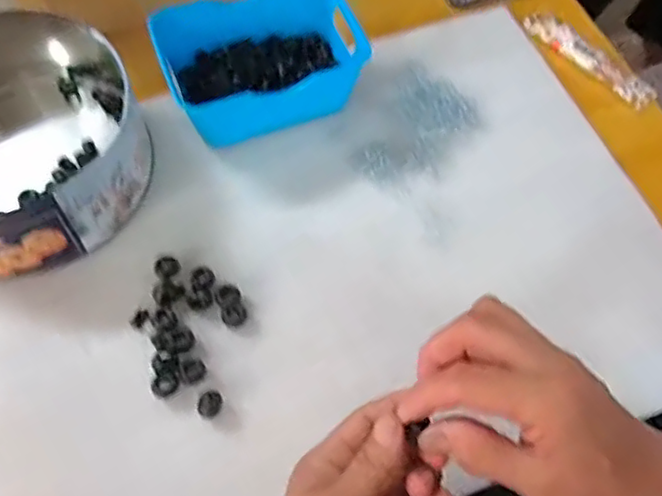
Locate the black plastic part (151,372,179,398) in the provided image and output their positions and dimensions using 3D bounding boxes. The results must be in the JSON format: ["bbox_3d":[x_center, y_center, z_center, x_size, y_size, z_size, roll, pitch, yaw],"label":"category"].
[{"bbox_3d":[-0.108,0.089,0.418,0.016,0.004,0.015,0,62,0],"label":"black plastic part"}]

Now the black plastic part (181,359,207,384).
[{"bbox_3d":[-0.091,0.082,0.426,0.016,0.004,0.015,0,62,0],"label":"black plastic part"}]

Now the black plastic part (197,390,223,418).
[{"bbox_3d":[-0.078,0.101,0.413,0.017,0.012,0.014,-29,67,-16],"label":"black plastic part"}]

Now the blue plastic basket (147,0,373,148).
[{"bbox_3d":[-0.053,-0.148,0.507,0.153,0.056,0.095,-19,65,-11],"label":"blue plastic basket"}]

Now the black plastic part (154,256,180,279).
[{"bbox_3d":[-0.118,0.014,0.461,0.017,0.004,0.018,0,62,0],"label":"black plastic part"}]

